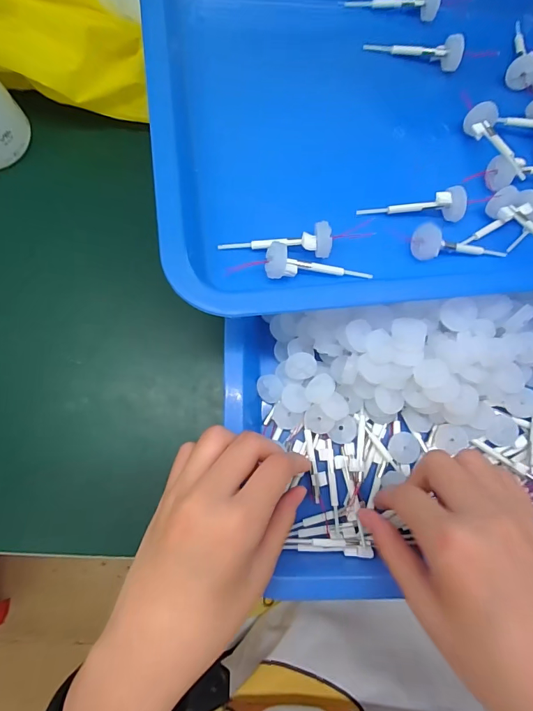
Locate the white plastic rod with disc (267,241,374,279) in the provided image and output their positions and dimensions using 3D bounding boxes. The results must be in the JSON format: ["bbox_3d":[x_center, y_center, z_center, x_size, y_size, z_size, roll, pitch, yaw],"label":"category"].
[{"bbox_3d":[0.033,-0.053,0.239,0.065,0.015,0.020,5,78,-15],"label":"white plastic rod with disc"}]

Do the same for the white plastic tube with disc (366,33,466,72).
[{"bbox_3d":[0.106,-0.222,0.285,0.068,0.012,0.018,13,79,3],"label":"white plastic tube with disc"}]

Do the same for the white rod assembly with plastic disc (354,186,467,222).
[{"bbox_3d":[0.092,-0.094,0.254,0.065,0.012,0.016,-4,79,0],"label":"white rod assembly with plastic disc"}]

